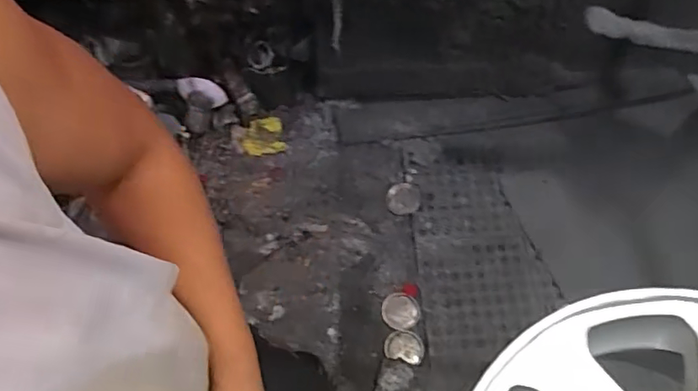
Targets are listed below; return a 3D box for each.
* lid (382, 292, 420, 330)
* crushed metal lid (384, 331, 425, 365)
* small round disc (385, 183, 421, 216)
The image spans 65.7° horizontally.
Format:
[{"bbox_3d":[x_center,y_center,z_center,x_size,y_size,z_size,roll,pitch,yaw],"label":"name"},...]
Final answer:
[{"bbox_3d":[0.140,0.308,1.445,0.100,0.007,0.096,0,65,1],"label":"lid"},{"bbox_3d":[0.145,0.396,1.412,0.101,0.008,0.077,13,66,7],"label":"crushed metal lid"},{"bbox_3d":[0.154,0.009,1.545,0.094,0.008,0.094,3,65,2],"label":"small round disc"}]

